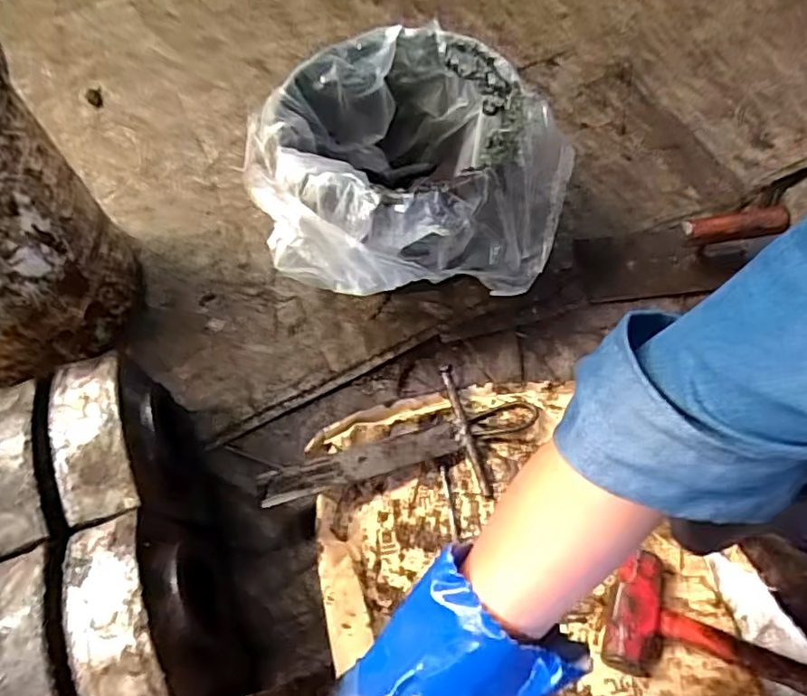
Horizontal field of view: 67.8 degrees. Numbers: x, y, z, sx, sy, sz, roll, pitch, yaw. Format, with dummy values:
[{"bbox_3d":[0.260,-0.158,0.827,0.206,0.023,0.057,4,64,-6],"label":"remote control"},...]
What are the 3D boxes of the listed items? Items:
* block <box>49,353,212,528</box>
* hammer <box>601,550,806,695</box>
[{"bbox_3d":[-0.267,0.110,0.607,0.080,0.177,0.162,-18,65,-5],"label":"block"},{"bbox_3d":[0.362,0.297,0.556,0.344,0.039,0.106,17,67,11],"label":"hammer"}]

